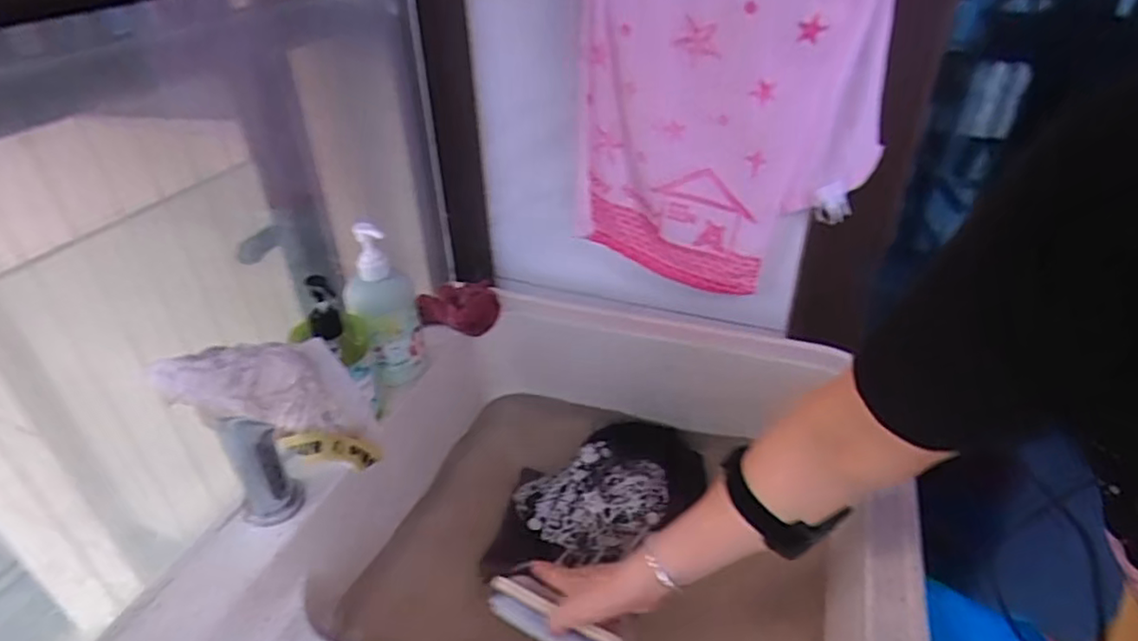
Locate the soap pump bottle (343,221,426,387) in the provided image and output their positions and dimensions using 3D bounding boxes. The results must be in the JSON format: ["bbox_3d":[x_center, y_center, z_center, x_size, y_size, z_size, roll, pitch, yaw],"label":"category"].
[{"bbox_3d":[-0.198,-0.012,0.686,0.067,0.182,0.043,-14,36,-17],"label":"soap pump bottle"}]

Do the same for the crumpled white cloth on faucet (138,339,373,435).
[{"bbox_3d":[-0.234,0.044,0.502,0.161,0.054,0.065,12,31,-16],"label":"crumpled white cloth on faucet"}]

